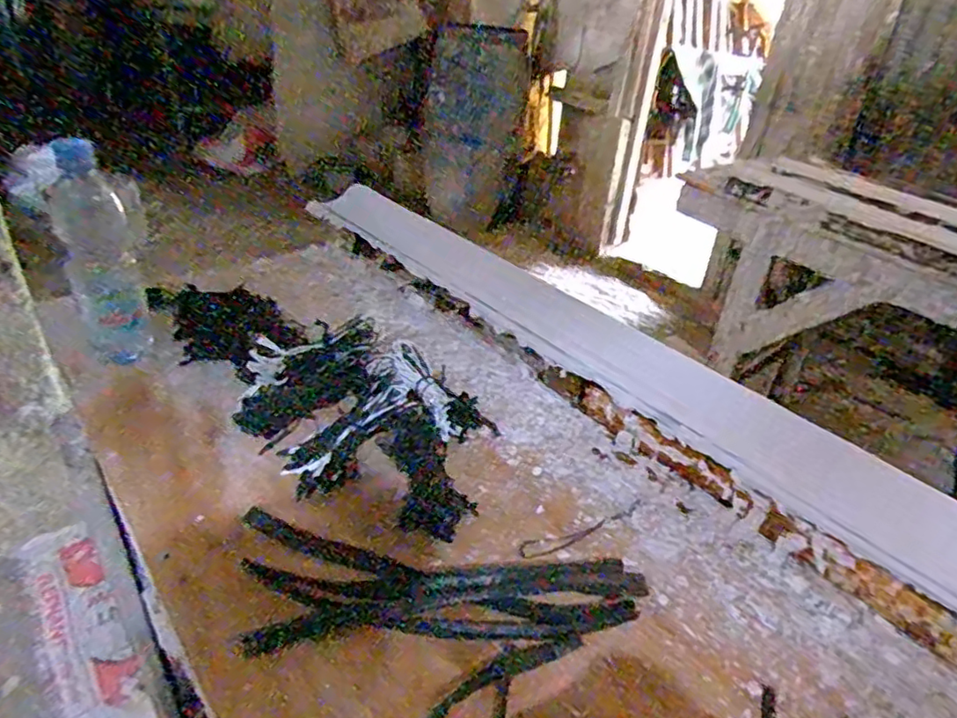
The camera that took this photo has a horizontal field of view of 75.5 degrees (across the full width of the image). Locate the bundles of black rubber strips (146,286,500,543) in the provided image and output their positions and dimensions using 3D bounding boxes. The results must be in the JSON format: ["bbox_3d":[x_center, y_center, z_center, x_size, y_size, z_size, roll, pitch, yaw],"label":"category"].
[{"bbox_3d":[-0.161,0.026,0.624,0.381,0.084,0.198,18,36,16],"label":"bundles of black rubber strips"}]

